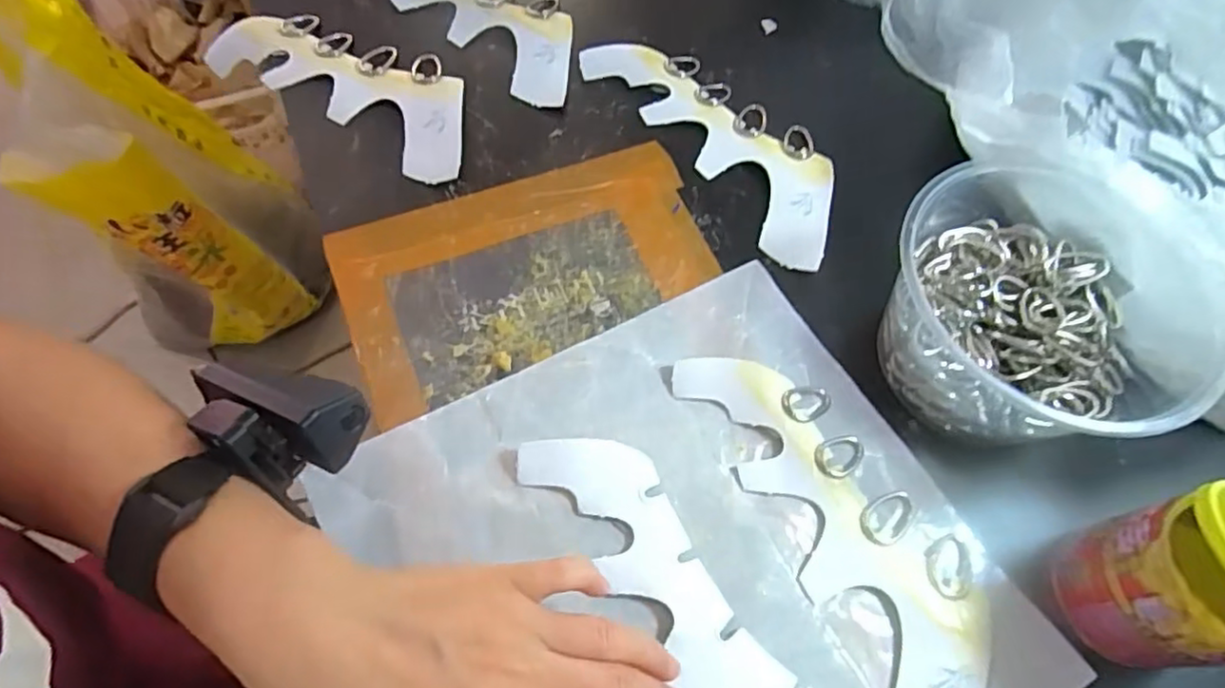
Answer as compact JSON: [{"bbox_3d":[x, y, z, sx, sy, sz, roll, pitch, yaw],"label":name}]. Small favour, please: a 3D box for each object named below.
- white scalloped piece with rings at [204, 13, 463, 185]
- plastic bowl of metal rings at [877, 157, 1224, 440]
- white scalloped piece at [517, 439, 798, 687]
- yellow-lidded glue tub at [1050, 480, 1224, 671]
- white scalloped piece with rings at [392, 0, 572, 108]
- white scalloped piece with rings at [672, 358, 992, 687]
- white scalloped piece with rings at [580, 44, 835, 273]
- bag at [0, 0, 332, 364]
[{"bbox_3d":[-0.180,-0.179,0.443,0.219,0.009,0.084,28,64,11],"label":"white scalloped piece with rings"},{"bbox_3d":[0.219,-0.020,0.337,0.144,0.085,0.147,2,62,-3],"label":"plastic bowl of metal rings"},{"bbox_3d":[0.035,0.131,0.290,0.077,0.011,0.214,-21,65,-17],"label":"white scalloped piece"},{"bbox_3d":[0.242,0.102,0.278,0.057,0.085,0.061,2,62,-3],"label":"yellow-lidded glue tub"},{"bbox_3d":[-0.107,-0.251,0.485,0.219,0.015,0.092,33,65,13],"label":"white scalloped piece with rings"},{"bbox_3d":[0.111,0.090,0.319,0.085,0.006,0.214,-26,67,-16],"label":"white scalloped piece with rings"},{"bbox_3d":[0.072,-0.140,0.437,0.081,0.011,0.217,-36,70,-20],"label":"white scalloped piece with rings"},{"bbox_3d":[-0.549,-0.210,0.844,0.212,0.511,0.276,-23,67,-15],"label":"bag"}]

